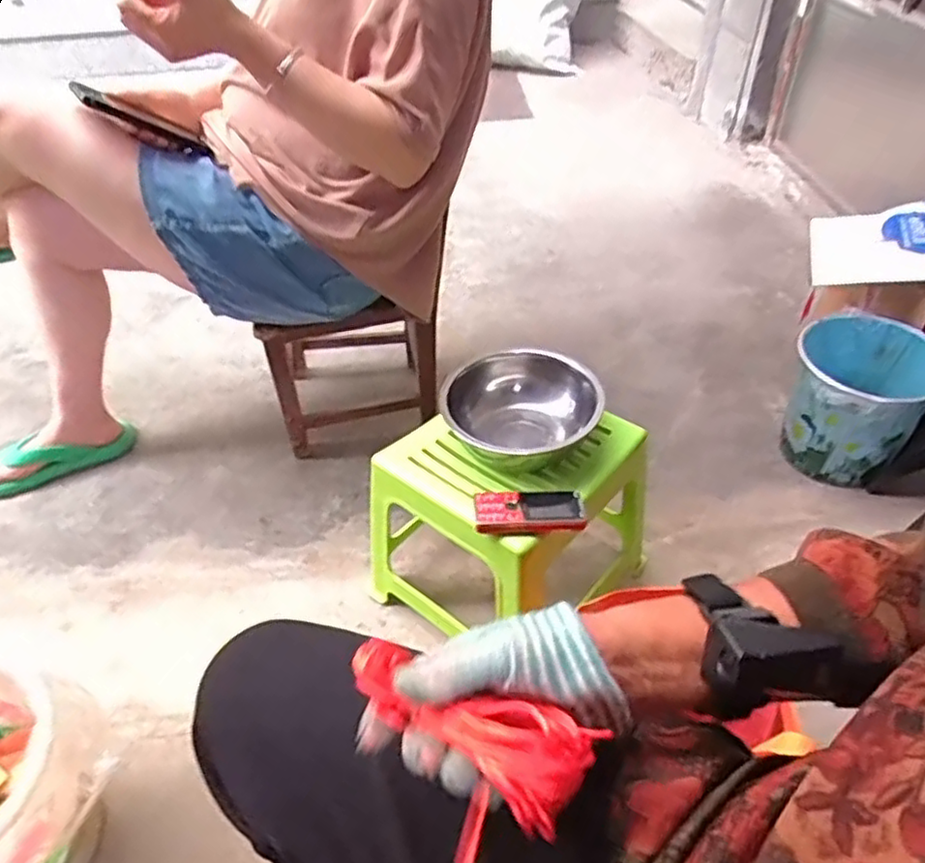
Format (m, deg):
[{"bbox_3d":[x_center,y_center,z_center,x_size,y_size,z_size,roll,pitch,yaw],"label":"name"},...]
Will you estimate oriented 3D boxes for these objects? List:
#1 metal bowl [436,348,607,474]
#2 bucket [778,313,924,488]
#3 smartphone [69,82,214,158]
[{"bbox_3d":[0.081,-0.020,0.891,0.196,0.090,0.171,-23,47,-20],"label":"metal bowl"},{"bbox_3d":[0.652,-0.038,1.156,0.198,0.257,0.185,-1,44,1],"label":"bucket"},{"bbox_3d":[-0.433,-0.420,0.924,0.171,0.017,0.082,13,31,-40],"label":"smartphone"}]

